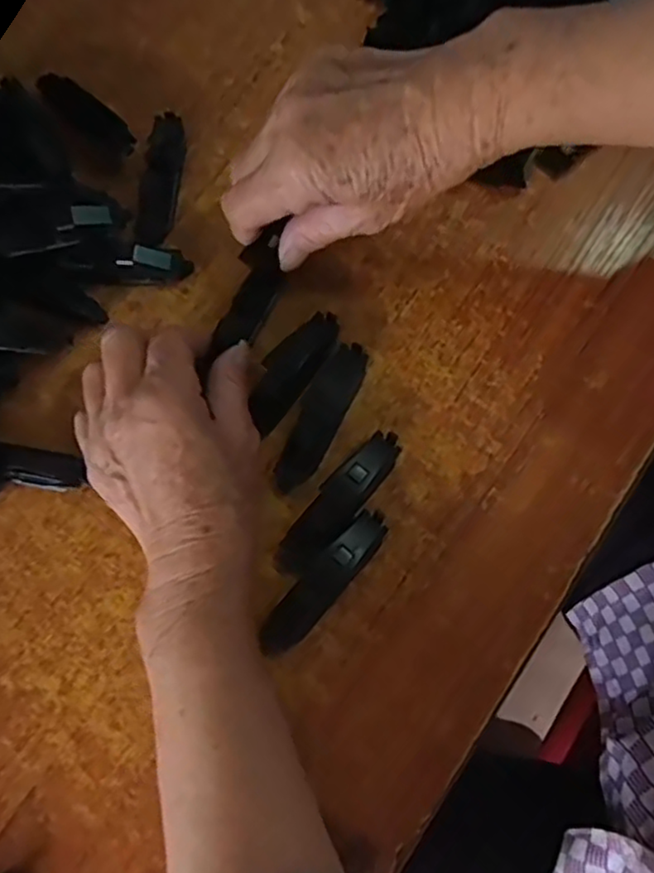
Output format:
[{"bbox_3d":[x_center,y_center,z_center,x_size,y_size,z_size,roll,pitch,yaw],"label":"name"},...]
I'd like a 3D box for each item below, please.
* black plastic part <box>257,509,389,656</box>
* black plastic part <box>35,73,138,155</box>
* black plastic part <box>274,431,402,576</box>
[{"bbox_3d":[-0.001,0.071,0.320,0.020,0.009,0.082,40,82,10],"label":"black plastic part"},{"bbox_3d":[-0.140,-0.190,0.381,0.077,0.010,0.018,38,82,10],"label":"black plastic part"},{"bbox_3d":[0.005,0.033,0.325,0.022,0.009,0.085,37,82,10],"label":"black plastic part"}]

